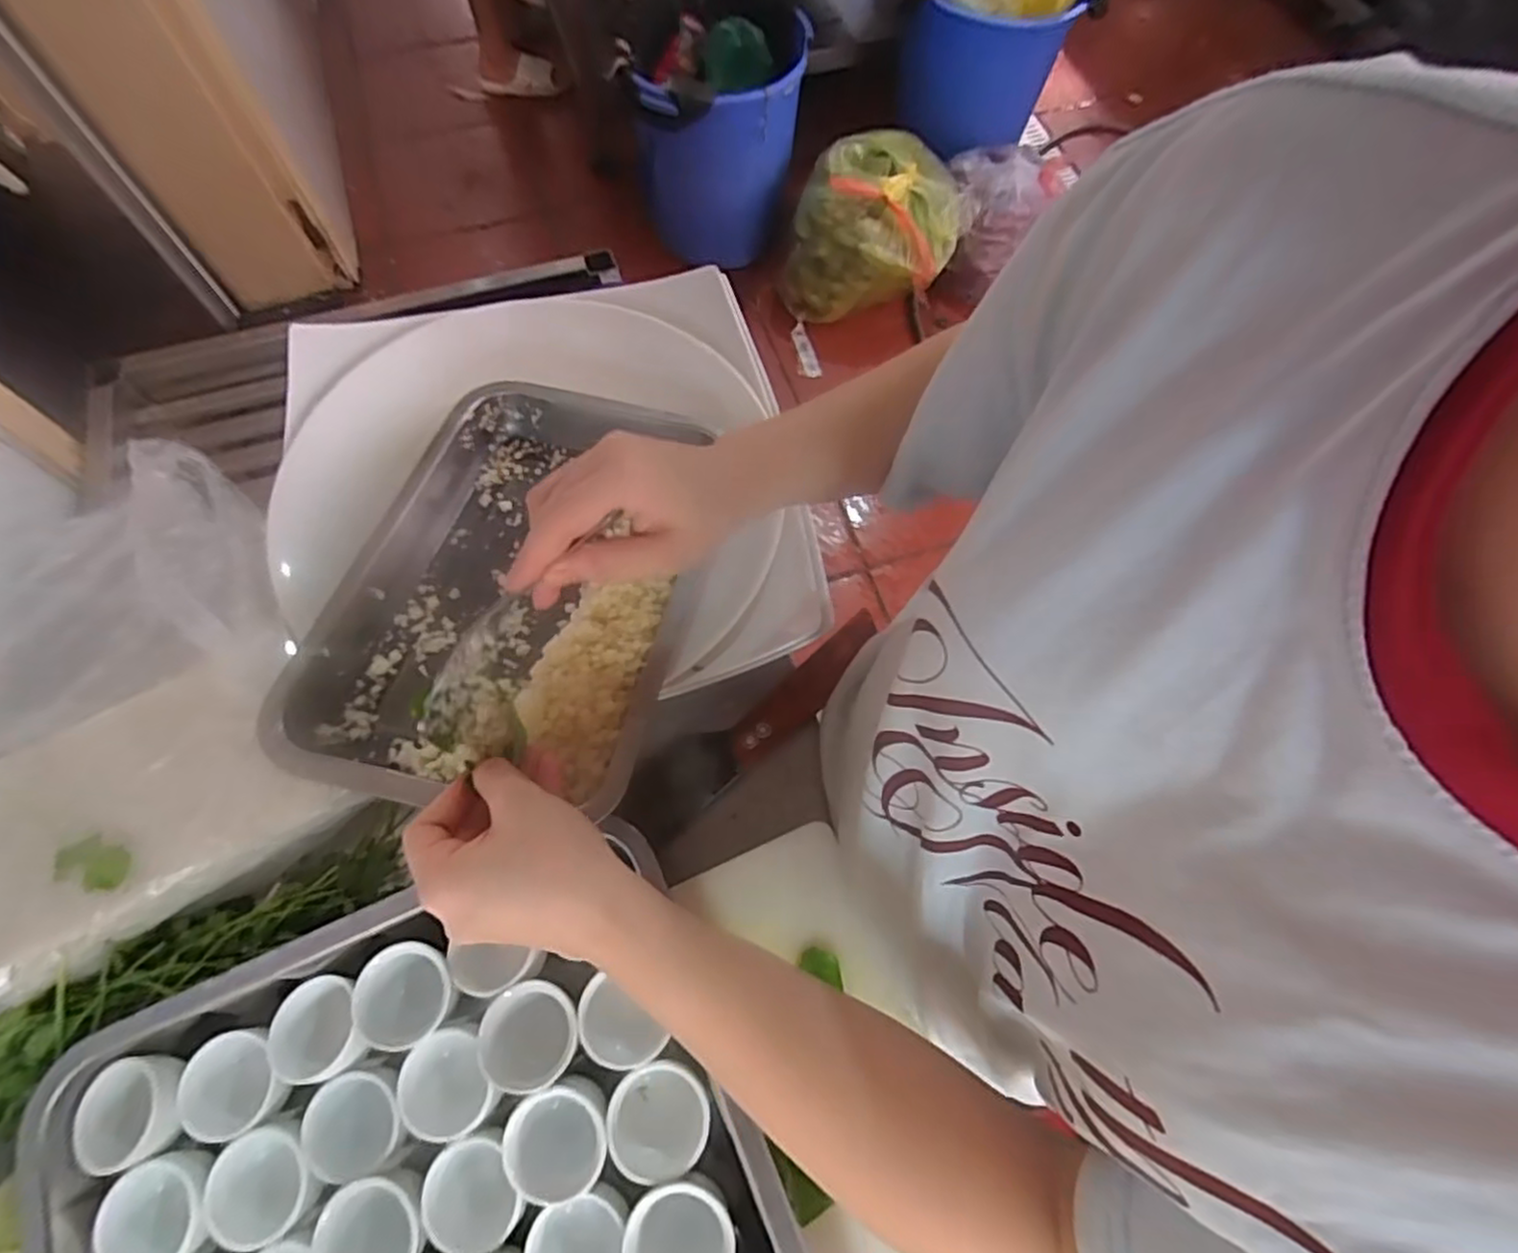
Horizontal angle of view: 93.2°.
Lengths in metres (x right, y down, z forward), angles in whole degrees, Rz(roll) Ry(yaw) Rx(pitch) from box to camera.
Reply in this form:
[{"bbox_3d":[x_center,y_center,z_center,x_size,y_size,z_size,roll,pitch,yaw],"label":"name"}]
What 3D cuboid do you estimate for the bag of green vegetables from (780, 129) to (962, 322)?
[{"bbox_3d":[0.265,-0.917,1.650,0.349,0.288,0.349,12,67,4],"label":"bag of green vegetables"}]

